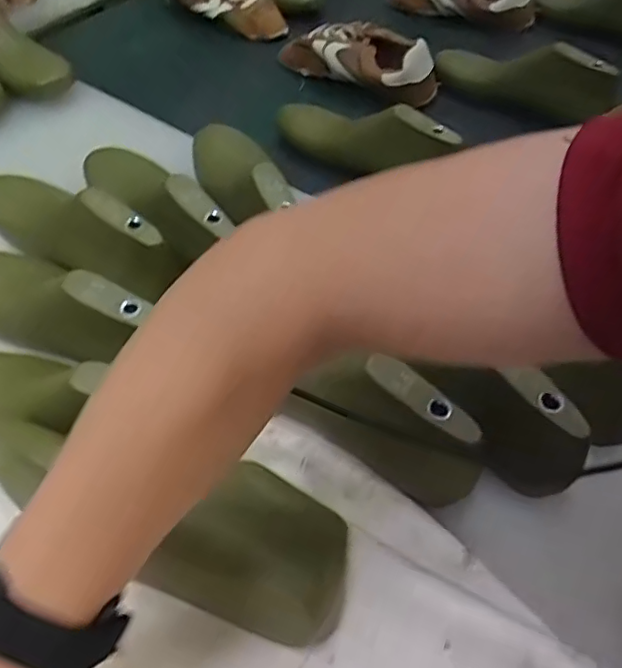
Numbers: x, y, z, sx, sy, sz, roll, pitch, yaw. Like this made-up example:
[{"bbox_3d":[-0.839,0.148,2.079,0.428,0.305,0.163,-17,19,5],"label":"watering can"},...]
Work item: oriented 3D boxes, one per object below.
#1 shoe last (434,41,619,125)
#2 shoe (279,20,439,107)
[{"bbox_3d":[0.284,-0.352,0.801,0.241,0.087,0.065,22,56,17],"label":"shoe last"},{"bbox_3d":[0.065,-0.397,0.846,0.243,0.071,0.092,22,56,17],"label":"shoe"}]

